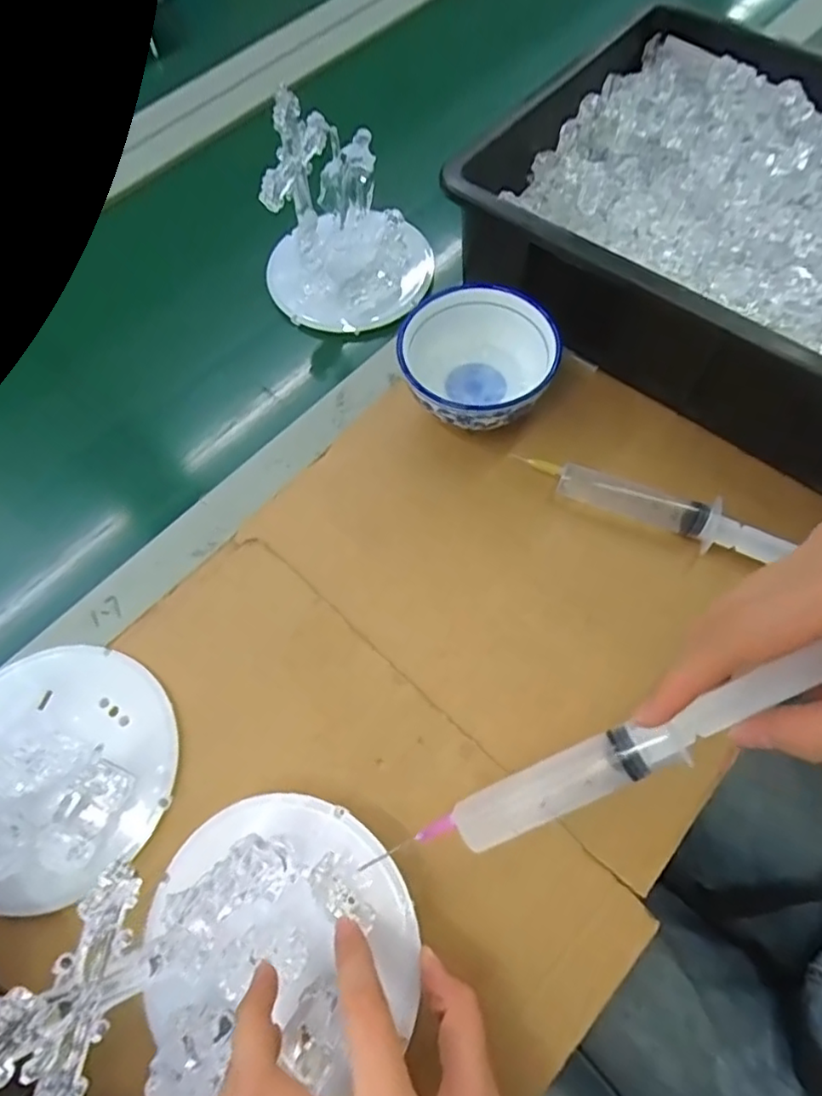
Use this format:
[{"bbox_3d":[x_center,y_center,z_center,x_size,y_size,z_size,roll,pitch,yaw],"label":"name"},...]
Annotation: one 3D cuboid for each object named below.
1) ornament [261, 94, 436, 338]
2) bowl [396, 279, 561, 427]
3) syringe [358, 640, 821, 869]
[{"bbox_3d":[-0.050,-0.245,0.444,0.124,0.124,0.110,-4,64,0],"label":"ornament"},{"bbox_3d":[0.042,-0.114,0.394,0.094,0.053,0.098,-1,64,1],"label":"bowl"},{"bbox_3d":[0.074,0.086,0.238,0.196,0.019,0.021,-31,65,13],"label":"syringe"}]

